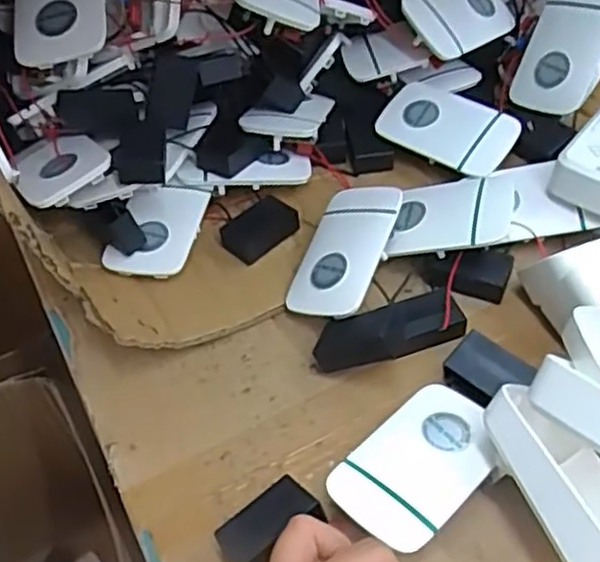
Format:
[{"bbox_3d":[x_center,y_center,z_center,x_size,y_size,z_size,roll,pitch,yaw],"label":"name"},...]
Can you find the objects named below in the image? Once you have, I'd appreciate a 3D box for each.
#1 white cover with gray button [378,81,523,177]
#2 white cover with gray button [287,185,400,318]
[{"bbox_3d":[0.108,-0.113,0.531,0.097,0.017,0.062,30,58,28],"label":"white cover with gray button"},{"bbox_3d":[0.027,-0.020,0.462,0.059,0.008,0.094,4,60,41],"label":"white cover with gray button"}]

